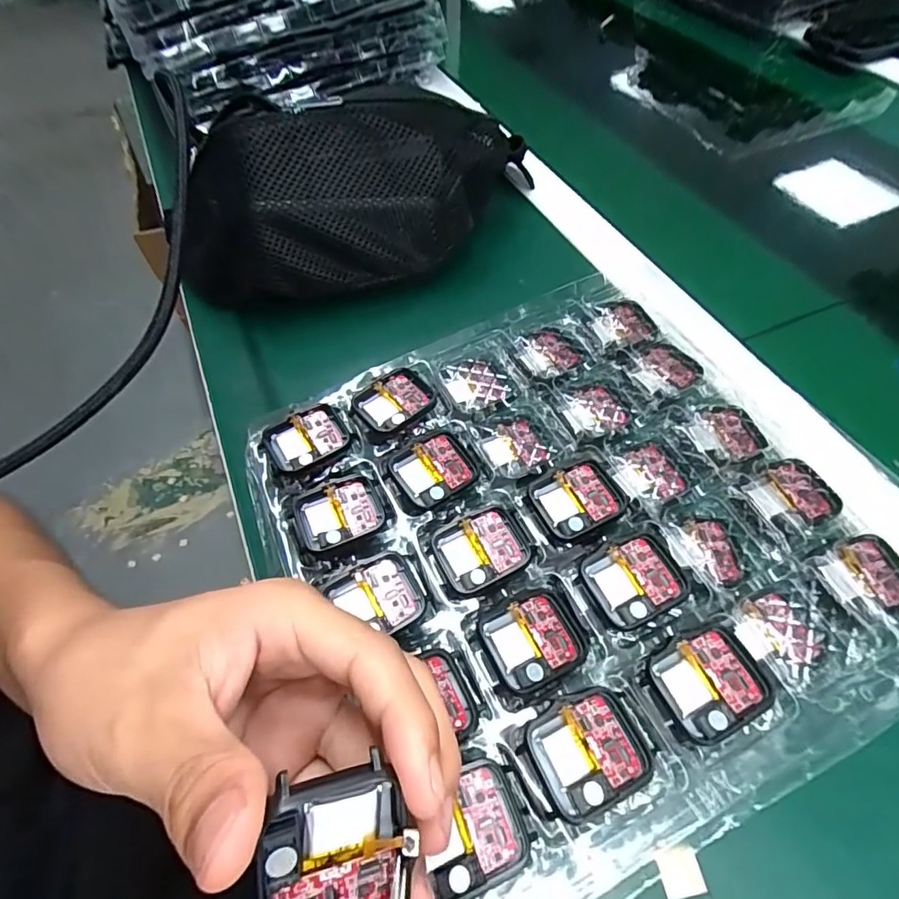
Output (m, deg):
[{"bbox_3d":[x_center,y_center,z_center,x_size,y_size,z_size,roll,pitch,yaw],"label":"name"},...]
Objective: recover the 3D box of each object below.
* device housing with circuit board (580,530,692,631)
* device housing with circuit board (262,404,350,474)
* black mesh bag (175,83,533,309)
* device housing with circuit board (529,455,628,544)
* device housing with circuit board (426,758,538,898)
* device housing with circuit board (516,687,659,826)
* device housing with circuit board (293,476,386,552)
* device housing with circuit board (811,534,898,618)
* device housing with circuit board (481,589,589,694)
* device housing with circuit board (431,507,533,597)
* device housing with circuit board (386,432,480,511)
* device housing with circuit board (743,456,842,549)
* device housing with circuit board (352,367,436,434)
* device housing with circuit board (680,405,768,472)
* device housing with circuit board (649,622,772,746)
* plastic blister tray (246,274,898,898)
[{"bbox_3d":[0.087,0.061,0.239,0.042,0.007,0.037,-21,59,-11],"label":"device housing with circuit board"},{"bbox_3d":[-0.080,-0.005,0.285,0.043,0.007,0.034,-26,60,-14],"label":"device housing with circuit board"},{"bbox_3d":[-0.046,-0.186,0.368,0.257,0.101,0.102,-19,59,-10],"label":"black mesh bag"},{"bbox_3d":[0.068,0.025,0.264,0.046,0.007,0.036,-21,59,-11],"label":"device housing with circuit board"},{"bbox_3d":[0.009,0.139,0.188,0.039,0.007,0.036,-18,58,-9],"label":"device housing with circuit board"},{"bbox_3d":[0.054,0.117,0.199,0.045,0.005,0.038,-22,59,-12],"label":"device housing with circuit board"},{"bbox_3d":[-0.057,0.033,0.266,0.043,0.007,0.037,-22,59,-12],"label":"device housing with circuit board"},{"bbox_3d":[0.195,0.059,0.237,0.044,0.004,0.035,-16,58,-8],"label":"device housing with circuit board"},{"bbox_3d":[0.038,0.084,0.226,0.043,0.007,0.036,-23,59,-12],"label":"device housing with circuit board"},{"bbox_3d":[0.017,0.049,0.251,0.043,0.004,0.036,-24,59,-13],"label":"device housing with circuit board"},{"bbox_3d":[-0.008,0.010,0.274,0.043,0.005,0.038,-28,60,-15],"label":"device housing with circuit board"},{"bbox_3d":[0.179,0.024,0.264,0.045,0.006,0.036,-28,60,-15],"label":"device housing with circuit board"},{"bbox_3d":[-0.032,-0.028,0.297,0.042,0.006,0.035,-31,61,-17],"label":"device housing with circuit board"},{"bbox_3d":[0.155,-0.008,0.287,0.044,0.006,0.036,-17,58,-9],"label":"device housing with circuit board"},{"bbox_3d":[0.109,0.097,0.213,0.042,0.005,0.037,-20,59,-11],"label":"device housing with circuit board"},{"bbox_3d":[0.064,0.035,0.265,0.275,0.029,0.264,-27,60,-15],"label":"plastic blister tray"}]

